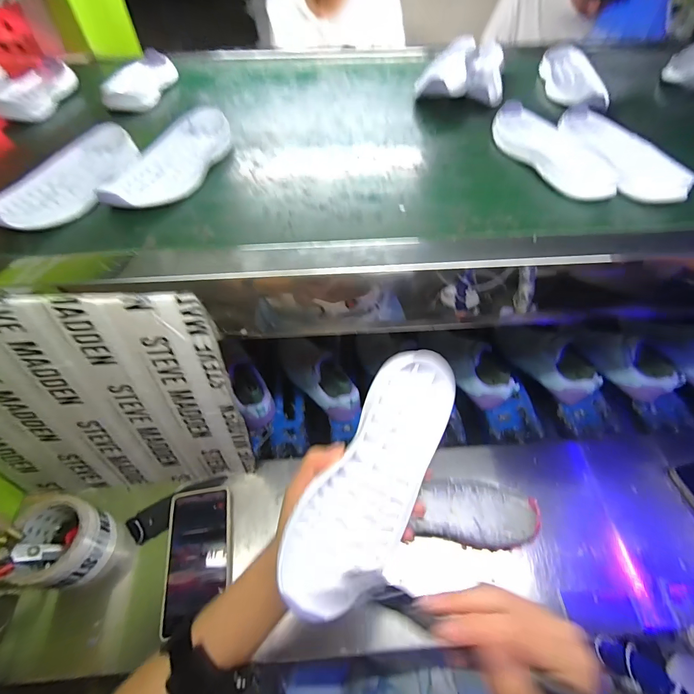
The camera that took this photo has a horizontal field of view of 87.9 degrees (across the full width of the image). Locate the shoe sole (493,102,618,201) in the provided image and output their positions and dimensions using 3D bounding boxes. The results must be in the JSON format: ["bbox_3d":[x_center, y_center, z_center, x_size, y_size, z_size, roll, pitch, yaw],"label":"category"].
[{"bbox_3d":[0.261,-0.266,0.474,0.090,0.019,0.224,-8,53,-6],"label":"shoe sole"}]

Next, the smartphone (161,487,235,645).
[{"bbox_3d":[-0.196,0.272,0.479,0.083,0.013,0.157,-7,60,-11],"label":"smartphone"}]

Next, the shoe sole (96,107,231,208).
[{"bbox_3d":[-0.220,-0.236,0.447,0.094,0.032,0.209,10,53,8],"label":"shoe sole"}]

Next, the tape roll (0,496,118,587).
[{"bbox_3d":[-0.362,0.251,0.458,0.090,0.073,0.092,1,49,-1],"label":"tape roll"}]

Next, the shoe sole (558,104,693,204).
[{"bbox_3d":[0.342,-0.265,0.469,0.070,0.020,0.231,-4,52,-2],"label":"shoe sole"}]

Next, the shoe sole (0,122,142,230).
[{"bbox_3d":[-0.331,-0.203,0.423,0.103,0.031,0.216,9,53,7],"label":"shoe sole"}]

